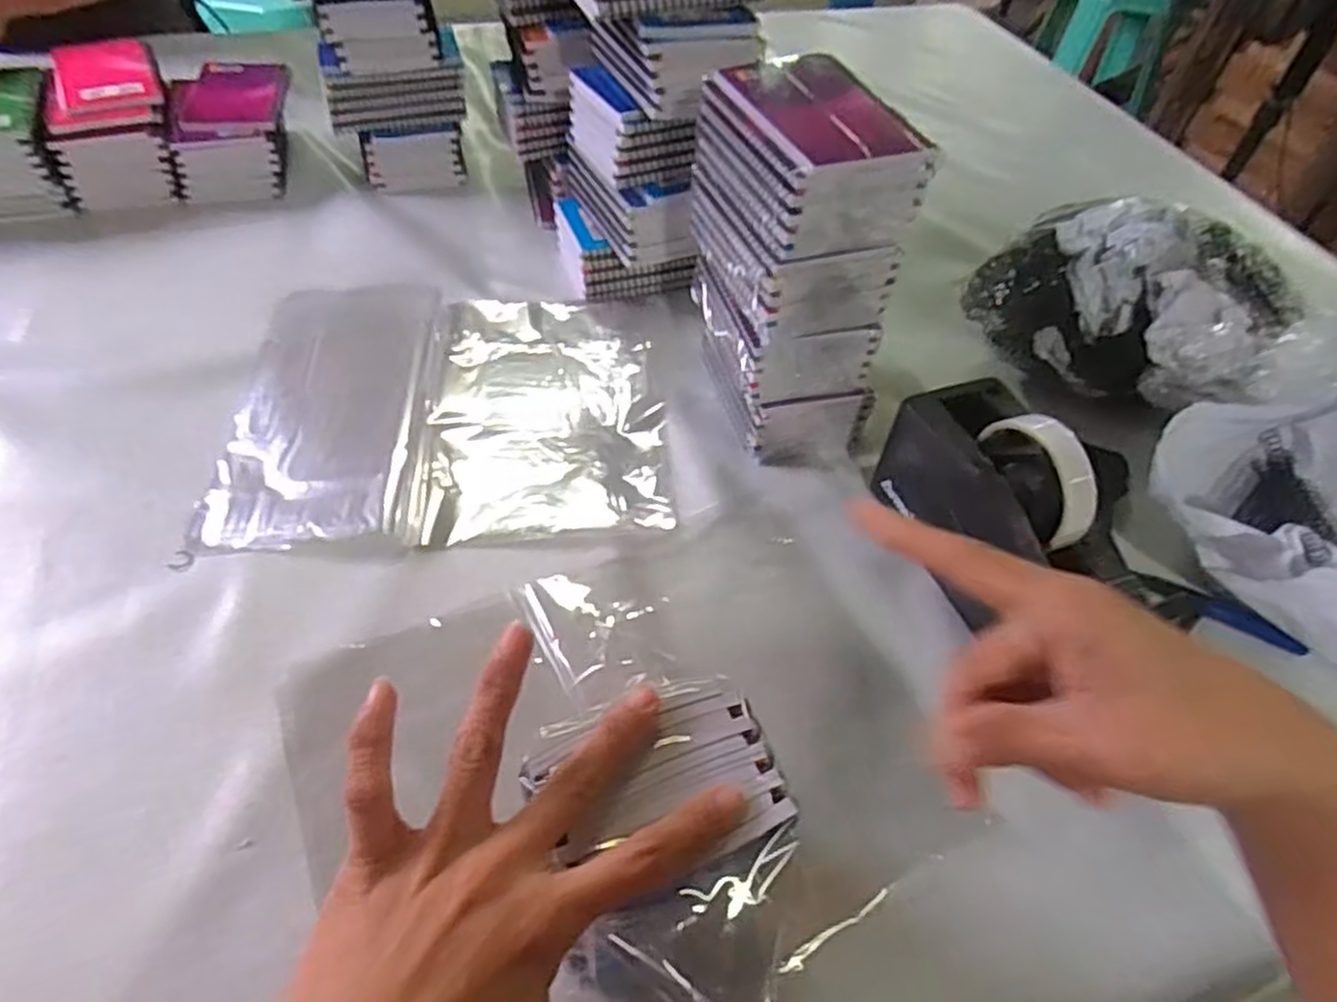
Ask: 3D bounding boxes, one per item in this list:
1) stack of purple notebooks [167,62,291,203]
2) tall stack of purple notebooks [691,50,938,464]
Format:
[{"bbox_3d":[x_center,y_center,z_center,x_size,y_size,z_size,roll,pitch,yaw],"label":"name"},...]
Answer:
[{"bbox_3d":[-0.427,-0.368,0.760,0.095,0.079,0.135,-1,50,-6],"label":"stack of purple notebooks"},{"bbox_3d":[0.083,-0.149,0.519,0.100,0.228,0.143,-14,53,-16],"label":"tall stack of purple notebooks"}]

